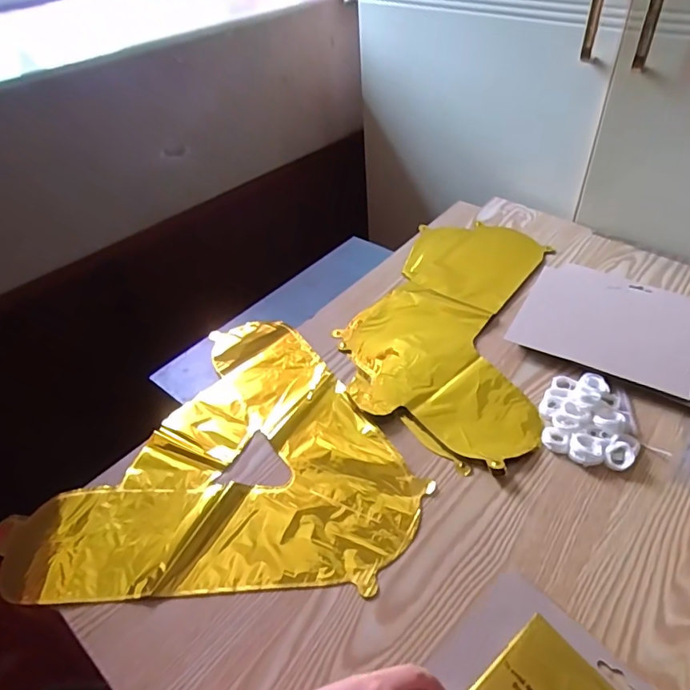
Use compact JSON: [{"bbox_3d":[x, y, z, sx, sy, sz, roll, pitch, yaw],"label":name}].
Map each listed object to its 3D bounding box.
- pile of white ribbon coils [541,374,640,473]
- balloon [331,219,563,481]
[{"bbox_3d":[0.239,0.068,0.504,0.079,0.024,0.108,6,44,11],"label":"pile of white ribbon coils"},{"bbox_3d":[0.128,-0.036,0.633,0.220,0.011,0.403,10,45,14],"label":"balloon"}]

